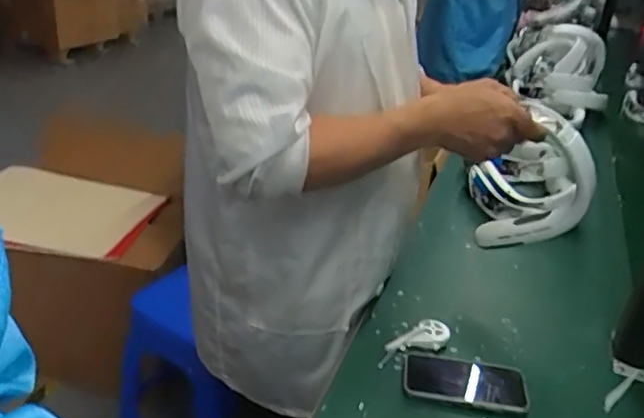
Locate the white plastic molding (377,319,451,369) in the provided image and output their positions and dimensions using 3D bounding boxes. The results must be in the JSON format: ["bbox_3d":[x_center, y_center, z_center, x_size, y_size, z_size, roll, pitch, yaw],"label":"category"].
[{"bbox_3d":[0.122,0.183,0.822,0.115,0.018,0.041,-20,34,-15],"label":"white plastic molding"}]

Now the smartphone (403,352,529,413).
[{"bbox_3d":[0.180,0.217,0.763,0.148,0.012,0.074,6,38,9],"label":"smartphone"}]

